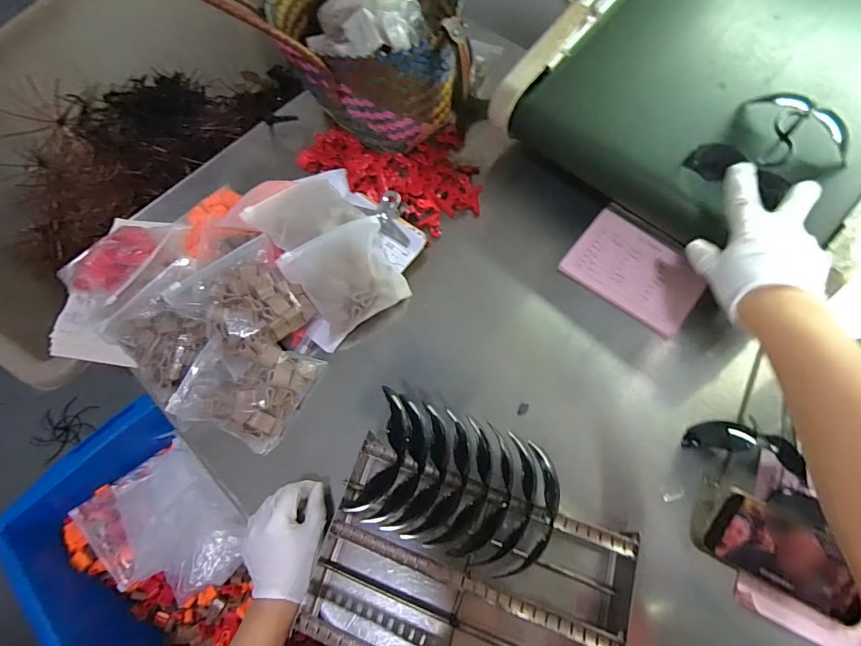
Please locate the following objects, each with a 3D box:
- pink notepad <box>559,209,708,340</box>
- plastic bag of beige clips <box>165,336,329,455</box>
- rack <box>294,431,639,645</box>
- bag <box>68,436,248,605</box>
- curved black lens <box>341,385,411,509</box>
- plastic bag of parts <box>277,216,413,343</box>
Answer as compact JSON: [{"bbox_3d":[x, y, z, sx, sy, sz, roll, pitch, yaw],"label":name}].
[{"bbox_3d":[0.290,-0.074,0.624,0.173,0.013,0.122,36,73,16],"label":"pink notepad"},{"bbox_3d":[-0.237,0.083,0.569,0.145,0.056,0.131,19,69,11],"label":"plastic bag of beige clips"},{"bbox_3d":[0.044,0.271,0.457,0.323,0.067,0.194,17,69,10],"label":"rack"},{"bbox_3d":[-0.413,0.318,0.692,0.246,0.050,0.204,37,74,17],"label":"bag"},{"bbox_3d":[-0.048,0.140,0.478,0.041,0.036,0.129,13,68,9],"label":"curved black lens"},{"bbox_3d":[-0.111,-0.064,0.603,0.141,0.060,0.121,-31,69,-10],"label":"plastic bag of parts"}]

